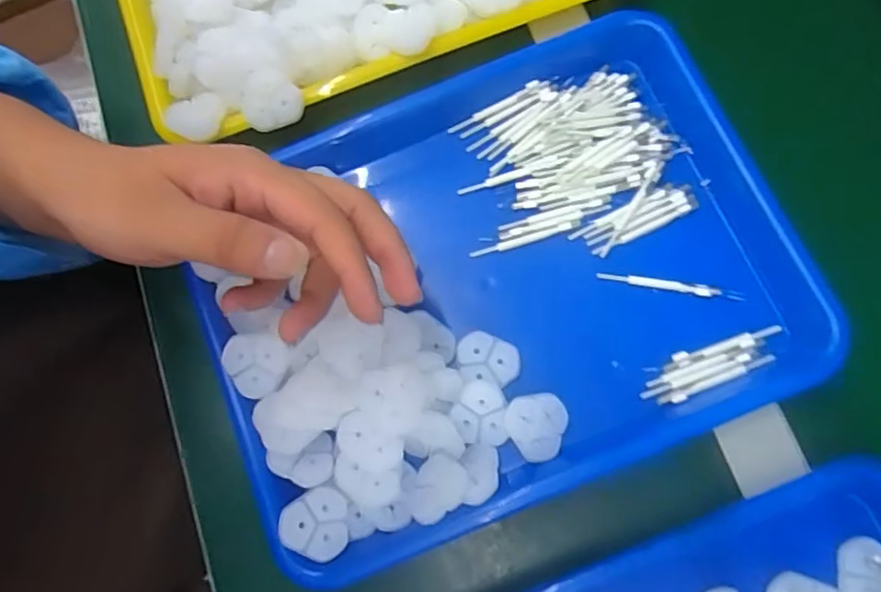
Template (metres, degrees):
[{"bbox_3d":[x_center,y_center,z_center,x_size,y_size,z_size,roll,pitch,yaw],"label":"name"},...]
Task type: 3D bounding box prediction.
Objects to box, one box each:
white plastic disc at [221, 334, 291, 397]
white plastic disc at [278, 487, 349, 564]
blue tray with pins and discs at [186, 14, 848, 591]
[{"bbox_3d":[-0.105,0.039,0.346,0.036,0.008,0.034,-1,76,4],"label":"white plastic disc"},{"bbox_3d":[-0.066,0.122,0.333,0.037,0.004,0.035,6,73,-20],"label":"white plastic disc"},{"bbox_3d":[0.034,-0.010,0.361,0.332,0.038,0.251,-21,75,-1],"label":"blue tray with pins and discs"}]

